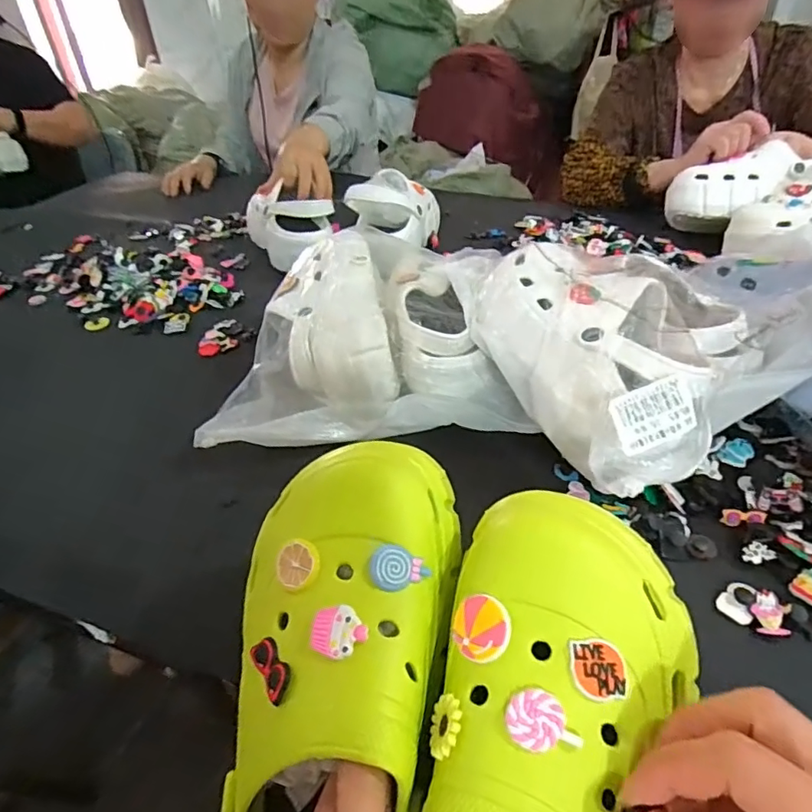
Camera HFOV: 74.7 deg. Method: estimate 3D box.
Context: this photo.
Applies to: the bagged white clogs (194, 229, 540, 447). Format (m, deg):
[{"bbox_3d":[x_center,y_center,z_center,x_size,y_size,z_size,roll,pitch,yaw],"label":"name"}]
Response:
[{"bbox_3d":[-0.038,-0.083,0.552,0.281,0.108,0.279,0,38,3],"label":"bagged white clogs"}]

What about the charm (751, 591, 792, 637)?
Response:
[{"bbox_3d":[0.235,0.133,0.342,0.020,0.004,0.027,2,57,34],"label":"charm"}]

